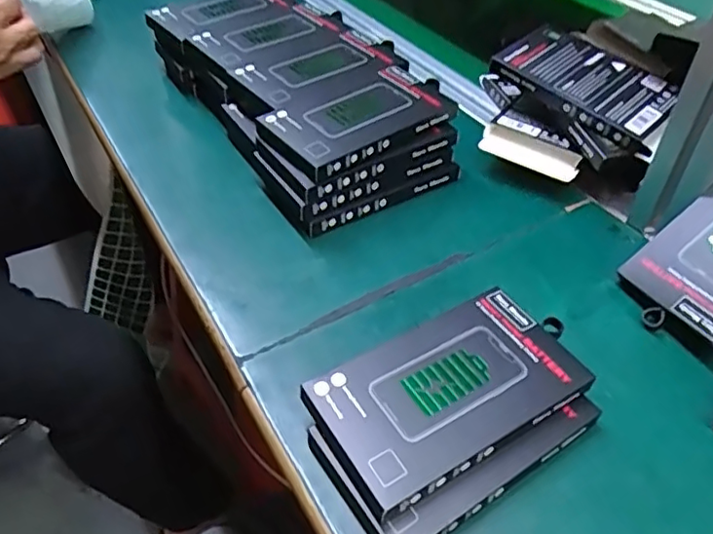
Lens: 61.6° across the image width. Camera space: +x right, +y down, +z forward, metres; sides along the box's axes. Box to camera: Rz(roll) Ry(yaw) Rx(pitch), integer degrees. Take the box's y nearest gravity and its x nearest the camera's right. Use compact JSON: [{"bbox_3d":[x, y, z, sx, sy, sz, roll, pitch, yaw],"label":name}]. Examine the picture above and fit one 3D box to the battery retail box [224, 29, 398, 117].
[{"bbox_3d":[-0.028,-0.163,0.506,0.145,0.023,0.078,-25,50,-25],"label":"battery retail box"}]

